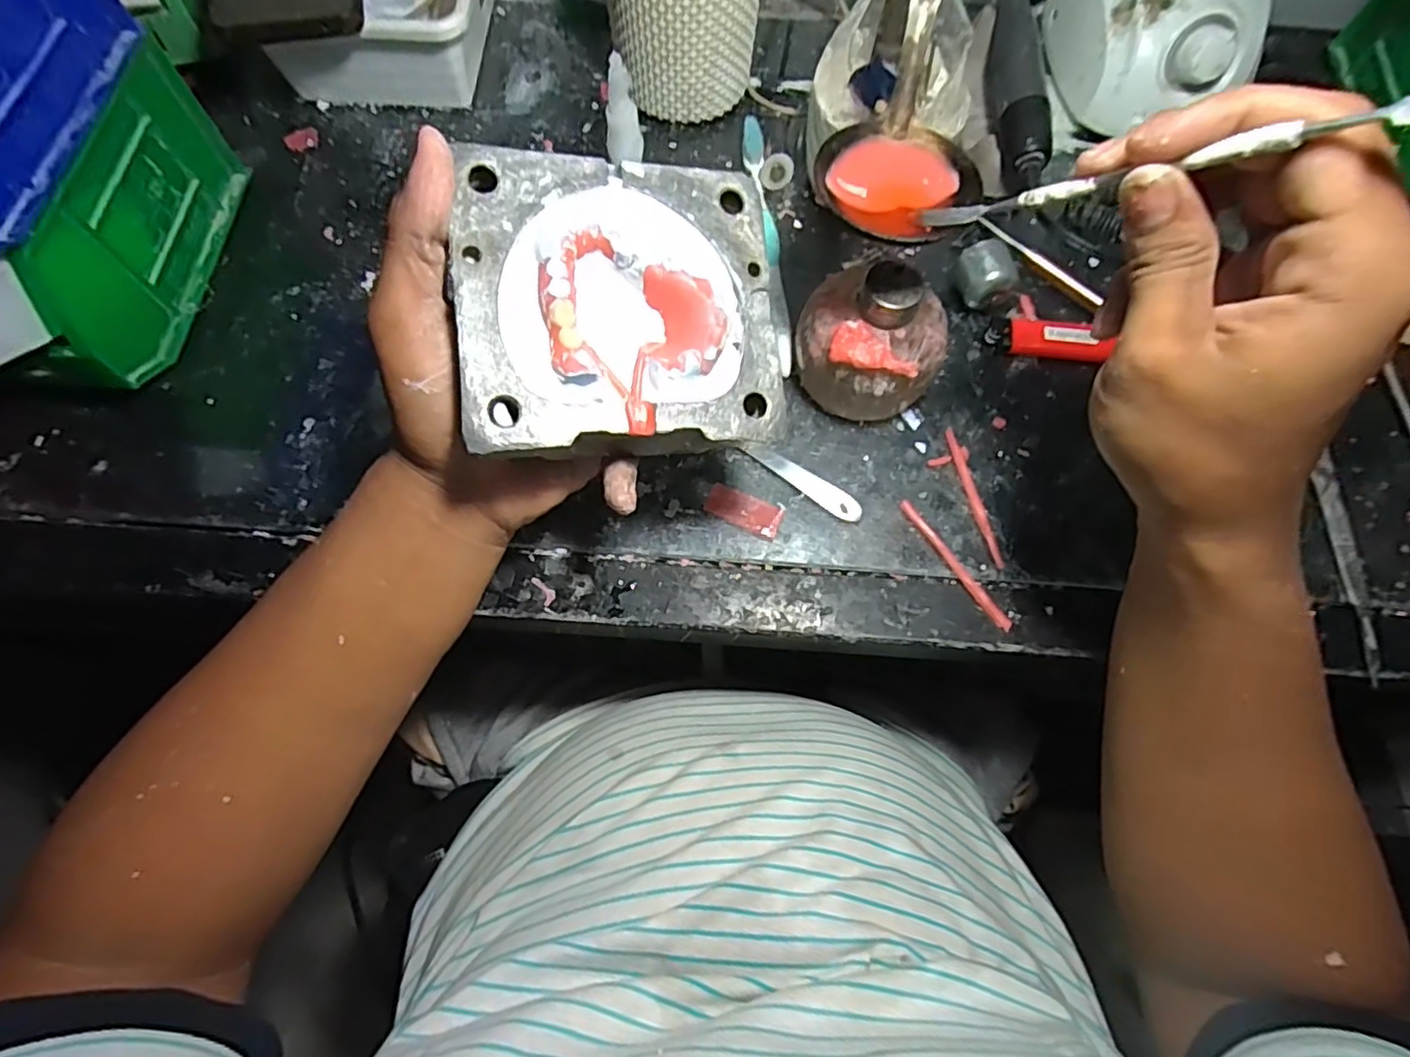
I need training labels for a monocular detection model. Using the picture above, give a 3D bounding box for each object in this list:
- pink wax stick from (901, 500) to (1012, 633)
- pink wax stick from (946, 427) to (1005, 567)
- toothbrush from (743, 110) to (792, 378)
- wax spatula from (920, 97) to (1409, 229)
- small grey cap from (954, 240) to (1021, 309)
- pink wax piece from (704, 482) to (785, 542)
[{"bbox_3d":[0.126,0.018,0.330,0.006,0.004,0.080,-33,74,-14],"label":"pink wax stick"},{"bbox_3d":[0.141,-0.017,0.343,0.006,0.004,0.078,-10,70,-6],"label":"pink wax stick"},{"bbox_3d":[0.037,-0.175,0.395,0.013,0.015,0.186,-3,70,-4],"label":"toothbrush"},{"bbox_3d":[0.143,-0.113,0.208,0.005,0.179,0.010,-7,107,-31],"label":"wax spatula"},{"bbox_3d":[0.161,-0.146,0.383,0.029,0.031,0.030,1,69,-2],"label":"small grey cap"},{"bbox_3d":[0.020,-0.010,0.336,0.039,0.004,0.018,22,70,6],"label":"pink wax piece"}]

